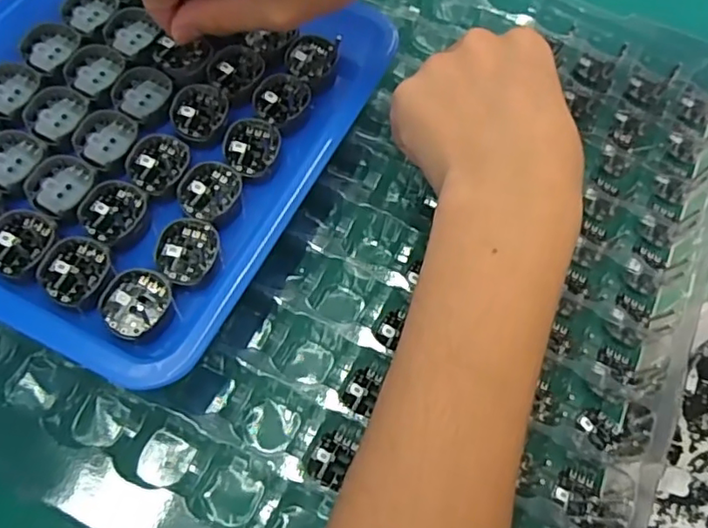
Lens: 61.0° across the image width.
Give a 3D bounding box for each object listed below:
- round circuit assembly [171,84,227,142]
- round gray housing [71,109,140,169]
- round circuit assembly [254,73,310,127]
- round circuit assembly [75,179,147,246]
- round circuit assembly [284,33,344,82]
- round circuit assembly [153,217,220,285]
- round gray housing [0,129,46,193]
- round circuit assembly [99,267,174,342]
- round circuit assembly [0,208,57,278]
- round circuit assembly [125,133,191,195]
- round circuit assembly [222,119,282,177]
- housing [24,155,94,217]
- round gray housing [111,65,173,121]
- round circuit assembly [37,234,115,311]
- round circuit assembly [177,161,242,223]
[{"bbox_3d":[-0.073,-0.072,0.281,0.025,0.004,0.030,17,64,5],"label":"round circuit assembly"},{"bbox_3d":[-0.113,-0.058,0.272,0.022,0.006,0.029,35,67,13],"label":"round gray housing"},{"bbox_3d":[-0.035,-0.080,0.291,0.025,0.005,0.028,14,64,4],"label":"round circuit assembly"},{"bbox_3d":[-0.102,-0.022,0.256,0.027,0.004,0.027,31,67,5],"label":"round circuit assembly"},{"bbox_3d":[-0.021,-0.104,0.301,0.026,0.005,0.026,10,64,1],"label":"round circuit assembly"},{"bbox_3d":[-0.071,-0.006,0.254,0.023,0.007,0.030,11,64,2],"label":"round circuit assembly"},{"bbox_3d":[-0.151,-0.046,0.262,0.024,0.007,0.029,19,64,6],"label":"round gray housing"},{"bbox_3d":[-0.087,0.016,0.239,0.027,0.004,0.030,10,64,2],"label":"round circuit assembly"},{"bbox_3d":[-0.137,-0.009,0.245,0.025,0.004,0.028,12,64,2],"label":"round circuit assembly"},{"bbox_3d":[-0.088,-0.046,0.267,0.024,0.004,0.029,22,64,7],"label":"round circuit assembly"},{"bbox_3d":[-0.047,-0.054,0.277,0.024,0.005,0.028,15,64,4],"label":"round circuit assembly"},{"bbox_3d":[-0.128,-0.034,0.259,0.023,0.005,0.029,18,64,5],"label":"housing"},{"bbox_3d":[-0.100,-0.080,0.284,0.026,0.007,0.027,5,63,-1],"label":"round gray housing"},{"bbox_3d":[-0.112,0.003,0.243,0.026,0.005,0.028,1,64,-3],"label":"round circuit assembly"},{"bbox_3d":[-0.064,-0.033,0.266,0.024,0.006,0.029,25,65,9],"label":"round circuit assembly"}]

